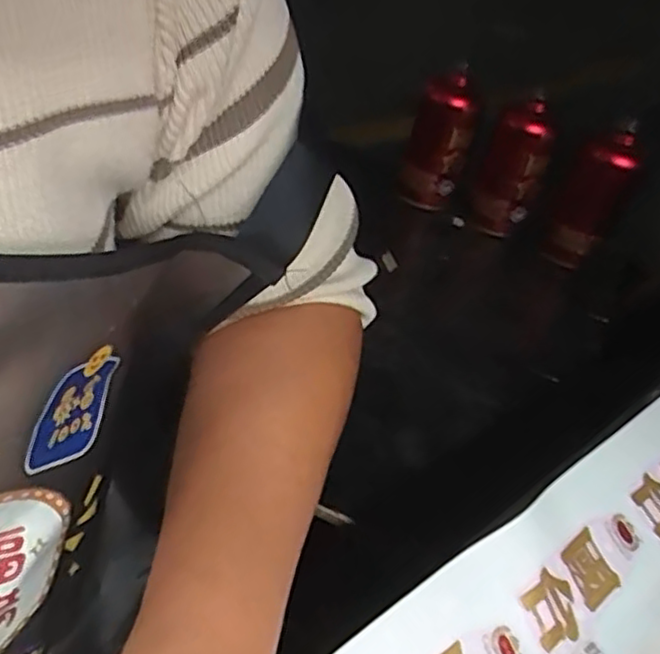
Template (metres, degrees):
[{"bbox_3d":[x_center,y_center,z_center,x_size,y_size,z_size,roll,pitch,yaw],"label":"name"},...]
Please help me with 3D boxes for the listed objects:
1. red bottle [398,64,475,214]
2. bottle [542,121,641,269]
[{"bbox_3d":[0.145,-0.243,0.940,0.081,0.165,0.073,11,41,5],"label":"red bottle"},{"bbox_3d":[0.323,-0.153,0.863,0.073,0.172,0.070,22,43,16],"label":"bottle"}]

